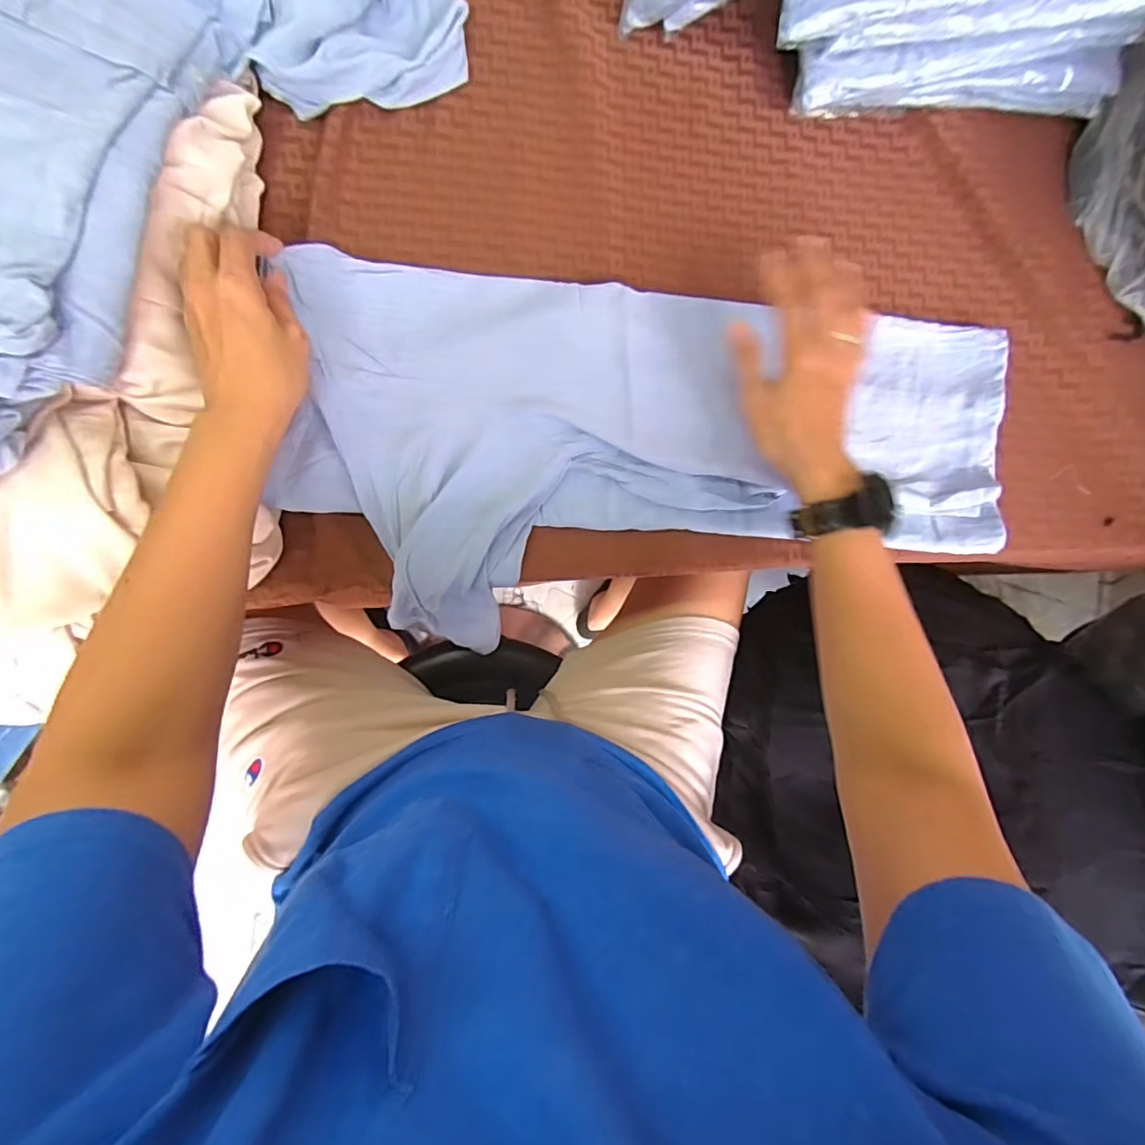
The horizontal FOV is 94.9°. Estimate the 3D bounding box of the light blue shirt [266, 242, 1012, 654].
[{"bbox_3d":[0.079,-0.107,0.493,0.609,0.110,0.296,-2,84,-7],"label":"light blue shirt"}]

